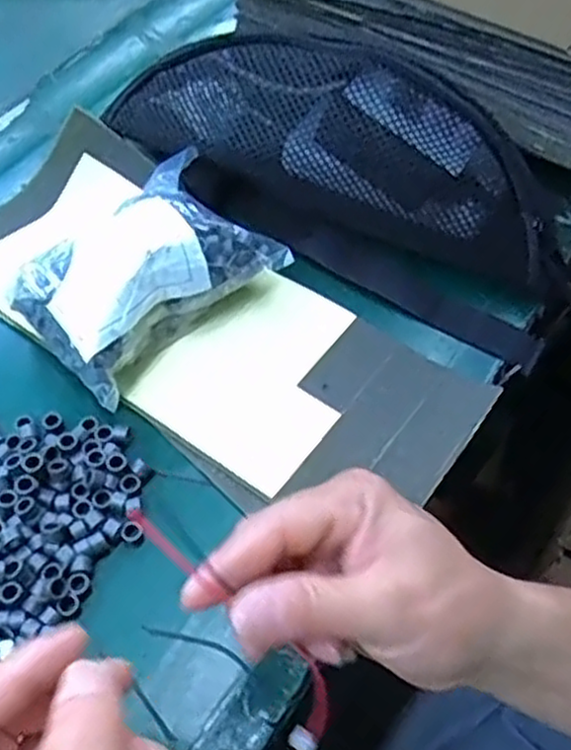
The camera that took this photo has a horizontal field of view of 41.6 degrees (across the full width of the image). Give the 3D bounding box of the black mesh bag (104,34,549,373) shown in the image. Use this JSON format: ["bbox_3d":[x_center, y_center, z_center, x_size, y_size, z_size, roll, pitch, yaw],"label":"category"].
[{"bbox_3d":[0.036,-0.124,0.445,0.280,0.097,0.083,28,60,17],"label":"black mesh bag"}]

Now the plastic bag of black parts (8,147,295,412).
[{"bbox_3d":[-0.078,-0.056,0.423,0.093,0.056,0.134,40,64,23],"label":"plastic bag of black parts"}]

